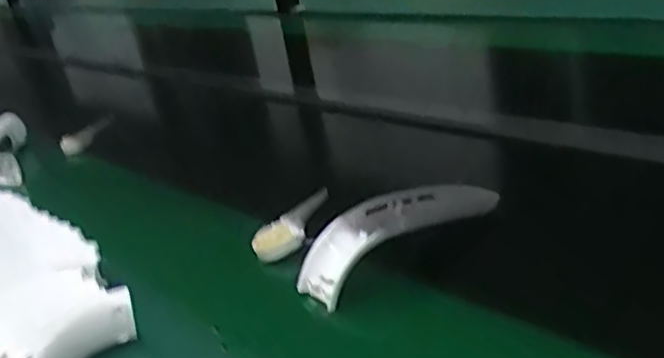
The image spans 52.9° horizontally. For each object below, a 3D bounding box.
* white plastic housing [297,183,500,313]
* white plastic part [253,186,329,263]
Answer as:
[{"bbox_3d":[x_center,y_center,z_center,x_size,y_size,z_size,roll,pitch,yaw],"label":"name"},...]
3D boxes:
[{"bbox_3d":[0.058,0.038,0.565,0.196,0.045,0.046,-27,32,-34],"label":"white plastic housing"},{"bbox_3d":[-0.032,0.038,0.618,0.033,0.020,0.100,15,48,39],"label":"white plastic part"}]

